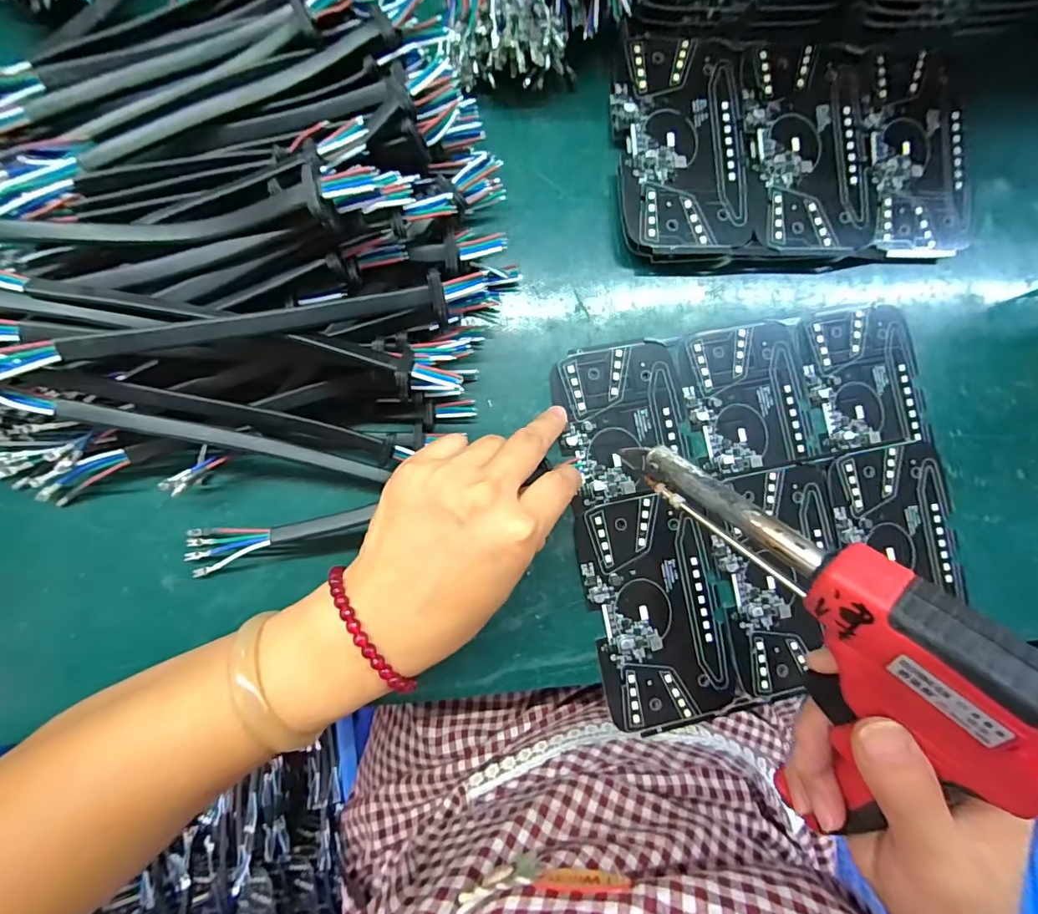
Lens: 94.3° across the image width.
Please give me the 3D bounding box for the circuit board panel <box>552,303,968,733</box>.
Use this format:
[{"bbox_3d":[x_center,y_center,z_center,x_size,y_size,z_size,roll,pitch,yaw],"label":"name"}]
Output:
[{"bbox_3d":[0.148,0.028,0.289,0.230,0.009,0.215,-10,89,-7],"label":"circuit board panel"}]

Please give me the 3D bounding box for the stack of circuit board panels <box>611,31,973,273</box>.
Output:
[{"bbox_3d":[0.171,-0.189,0.296,0.226,0.017,0.136,-5,90,-9],"label":"stack of circuit board panels"}]

